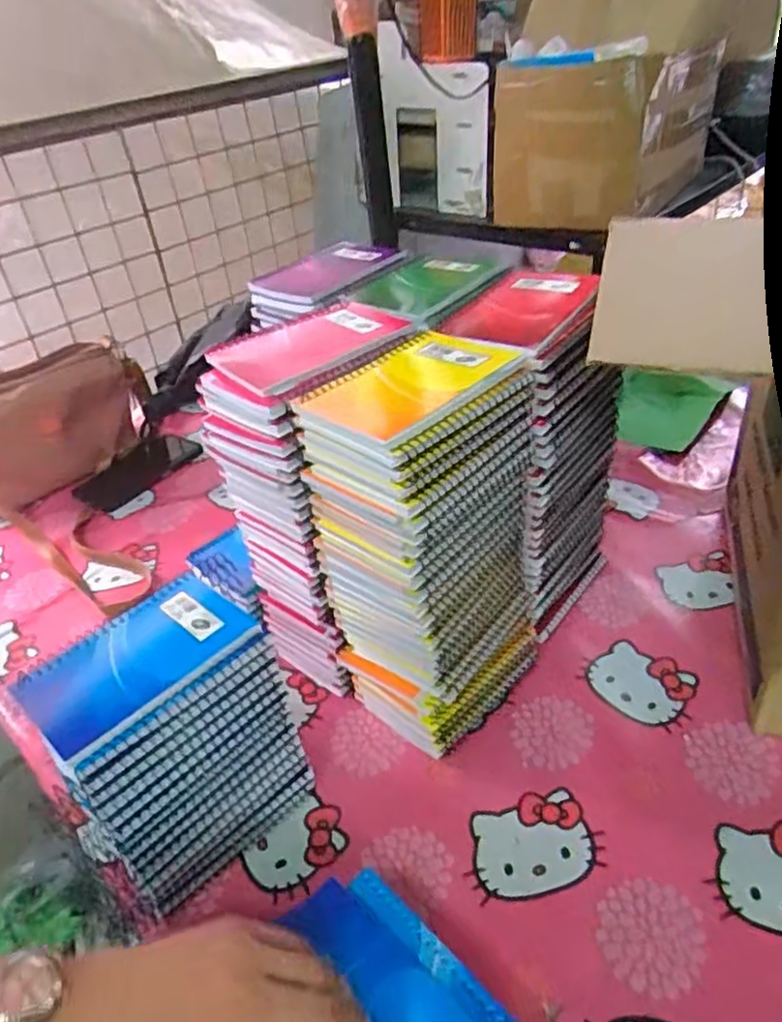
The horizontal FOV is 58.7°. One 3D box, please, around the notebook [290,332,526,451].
[{"bbox_3d":[0.012,-0.083,0.436,0.088,0.007,0.131,25,47,36],"label":"notebook"}]

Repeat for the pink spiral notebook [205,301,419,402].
[{"bbox_3d":[-0.058,-0.121,0.500,0.129,0.008,0.096,-31,42,-29],"label":"pink spiral notebook"}]

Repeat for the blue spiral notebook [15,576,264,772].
[{"bbox_3d":[-0.157,0.091,0.436,0.092,0.014,0.131,27,48,37],"label":"blue spiral notebook"}]

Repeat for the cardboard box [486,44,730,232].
[{"bbox_3d":[0.319,-0.571,1.052,0.231,0.198,0.300,20,44,32],"label":"cardboard box"}]

